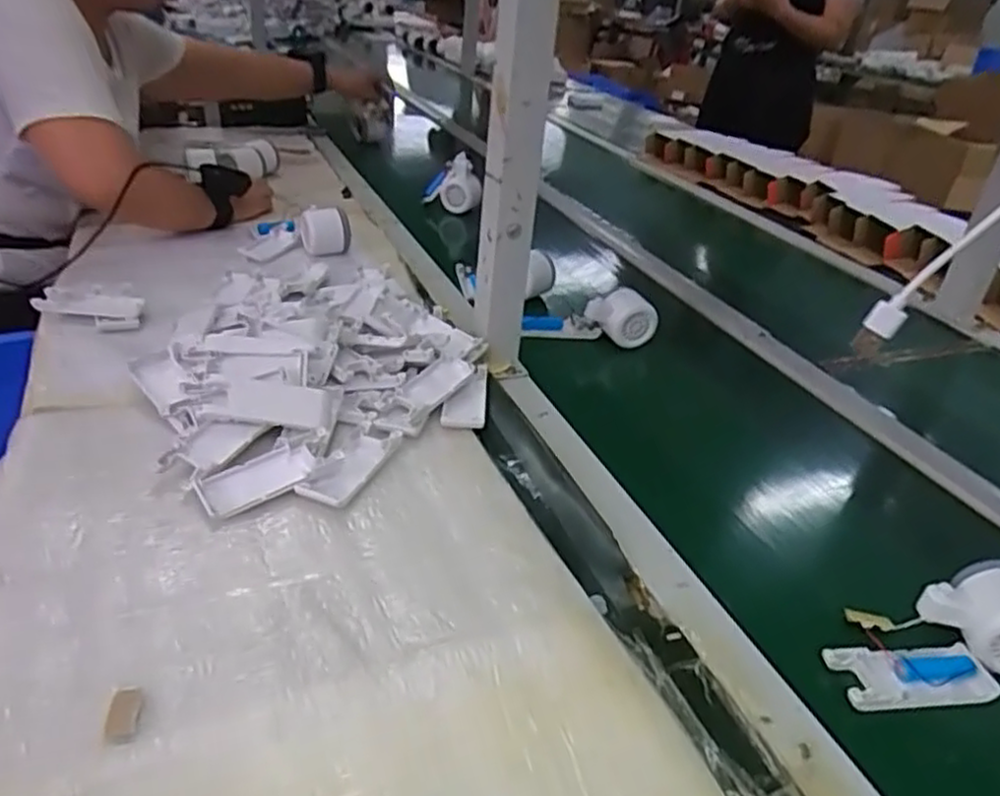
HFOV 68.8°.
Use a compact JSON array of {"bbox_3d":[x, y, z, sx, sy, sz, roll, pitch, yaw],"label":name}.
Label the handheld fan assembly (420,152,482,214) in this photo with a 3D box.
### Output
[{"bbox_3d":[-0.078,-0.354,1.204,0.096,0.084,0.046,0,32,-10],"label":"handheld fan assembly"}]

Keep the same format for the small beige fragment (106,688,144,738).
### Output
[{"bbox_3d":[-0.196,0.164,0.382,0.015,0.004,0.028,-2,32,-15],"label":"small beige fragment"}]

